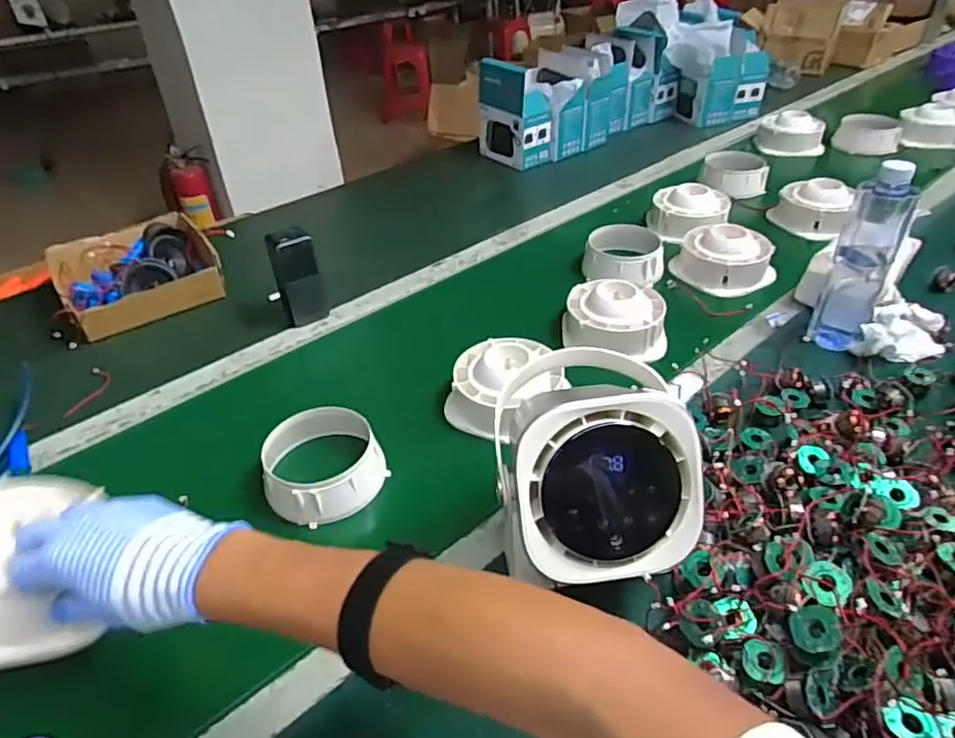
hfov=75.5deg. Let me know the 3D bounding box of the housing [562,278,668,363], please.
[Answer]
[{"bbox_3d":[0.189,-0.078,0.854,0.134,0.081,0.117,1,39,4],"label":"housing"}]

